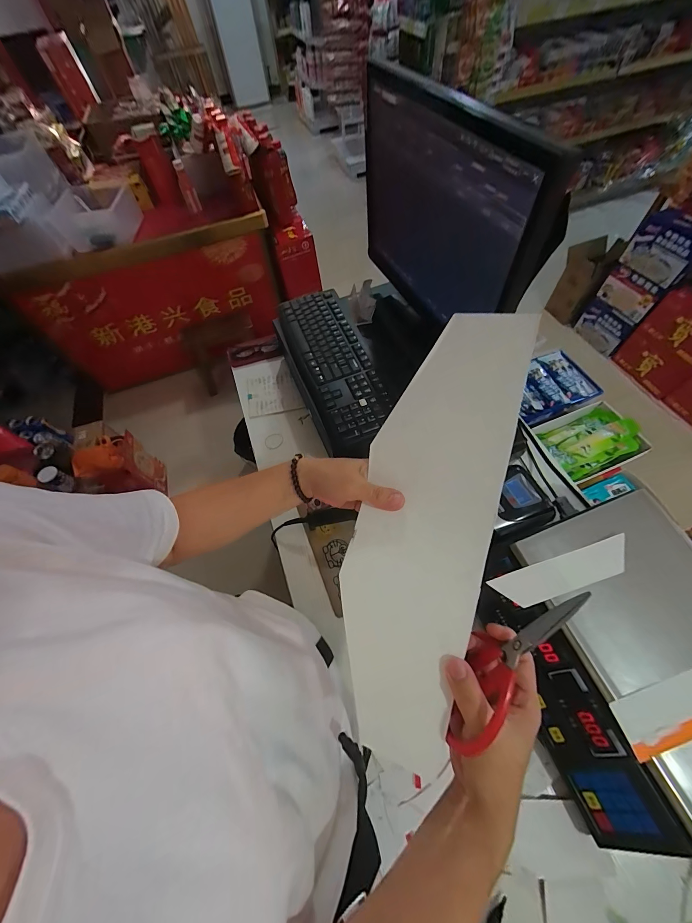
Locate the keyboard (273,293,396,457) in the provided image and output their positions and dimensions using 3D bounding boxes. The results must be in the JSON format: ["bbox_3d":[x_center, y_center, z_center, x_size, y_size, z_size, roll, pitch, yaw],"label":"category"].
[{"bbox_3d":[-0.021,-0.208,0.661,0.153,0.023,0.452,-20,62,-7],"label":"keyboard"}]

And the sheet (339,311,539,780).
[{"bbox_3d":[0.066,0.069,0.286,0.118,0.052,0.382,13,93,11],"label":"sheet"}]

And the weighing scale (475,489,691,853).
[{"bbox_3d":[0.376,0.248,0.422,0.297,0.110,0.339,-21,62,-7],"label":"weighing scale"}]

